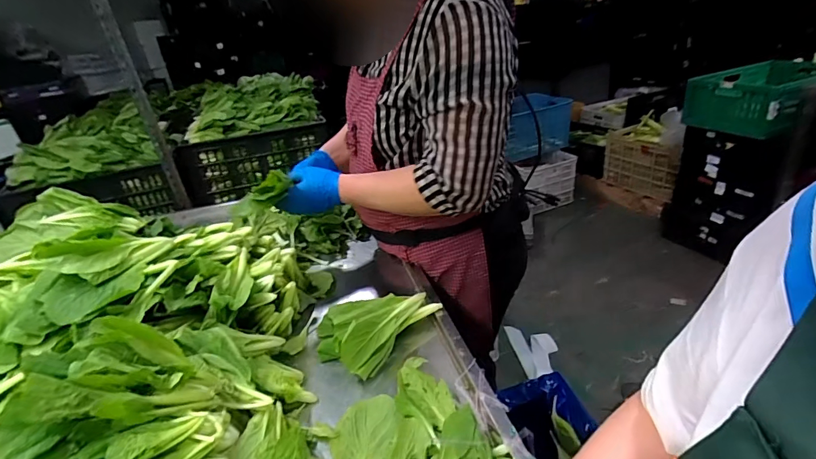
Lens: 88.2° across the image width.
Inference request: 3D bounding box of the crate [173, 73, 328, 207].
[{"bbox_3d":[-0.608,-0.428,1.742,0.487,0.303,0.792,-12,28,-10],"label":"crate"}]

